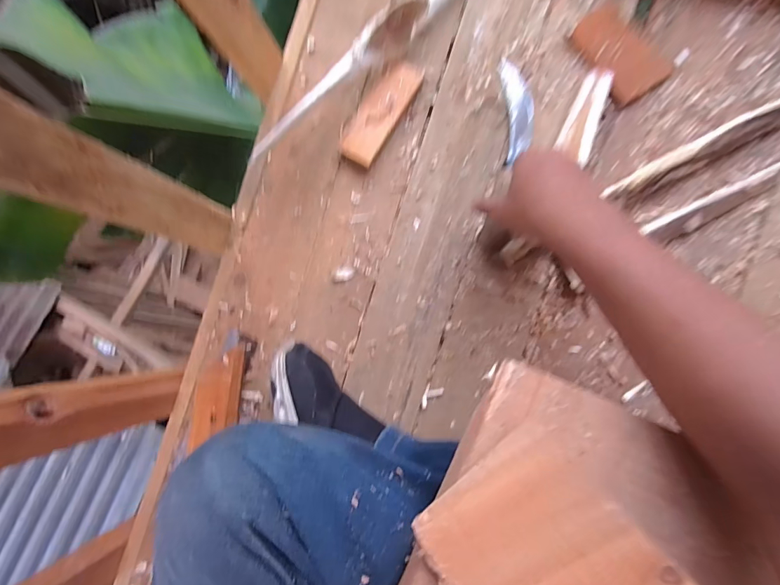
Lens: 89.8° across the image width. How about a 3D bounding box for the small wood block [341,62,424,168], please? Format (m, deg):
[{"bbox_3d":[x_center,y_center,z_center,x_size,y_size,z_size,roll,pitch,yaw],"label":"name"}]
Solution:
[{"bbox_3d":[-0.009,-0.205,0.448,0.045,0.017,0.126,33,93,8],"label":"small wood block"}]

